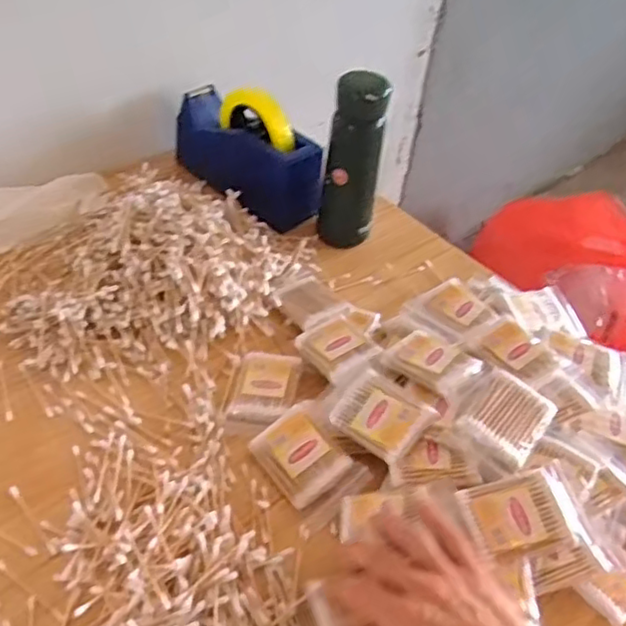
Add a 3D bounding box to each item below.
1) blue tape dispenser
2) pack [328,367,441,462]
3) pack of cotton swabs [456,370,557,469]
[{"bbox_3d":[-0.091,-0.208,0.827,0.225,0.133,0.072,33,52,25],"label":"blue tape dispenser"},{"bbox_3d":[0.060,0.088,0.570,0.080,0.017,0.059,30,71,31],"label":"pack"},{"bbox_3d":[0.165,0.087,0.560,0.067,0.014,0.076,31,49,23],"label":"pack of cotton swabs"}]

